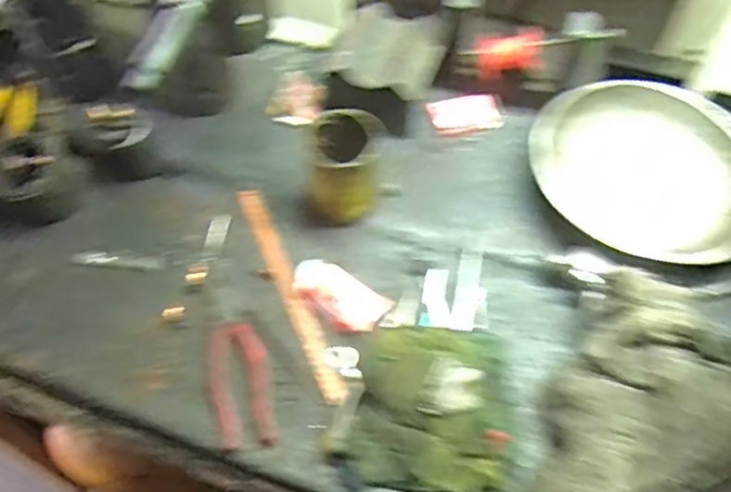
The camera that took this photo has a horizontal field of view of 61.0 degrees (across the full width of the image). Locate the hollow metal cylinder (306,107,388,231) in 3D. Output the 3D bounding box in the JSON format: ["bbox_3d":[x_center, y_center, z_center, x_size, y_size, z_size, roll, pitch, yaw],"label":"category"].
[{"bbox_3d":[-0.021,-0.091,0.676,0.077,0.107,0.089,7,58,4],"label":"hollow metal cylinder"}]

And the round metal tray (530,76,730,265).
[{"bbox_3d":[0.319,-0.093,0.696,0.251,0.019,0.232,0,58,0],"label":"round metal tray"}]

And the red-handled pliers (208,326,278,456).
[{"bbox_3d":[-0.123,0.135,0.604,0.056,0.019,0.116,-8,58,-5],"label":"red-handled pliers"}]

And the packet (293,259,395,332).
[{"bbox_3d":[-0.028,0.053,0.645,0.101,0.029,0.048,30,62,17],"label":"packet"}]

